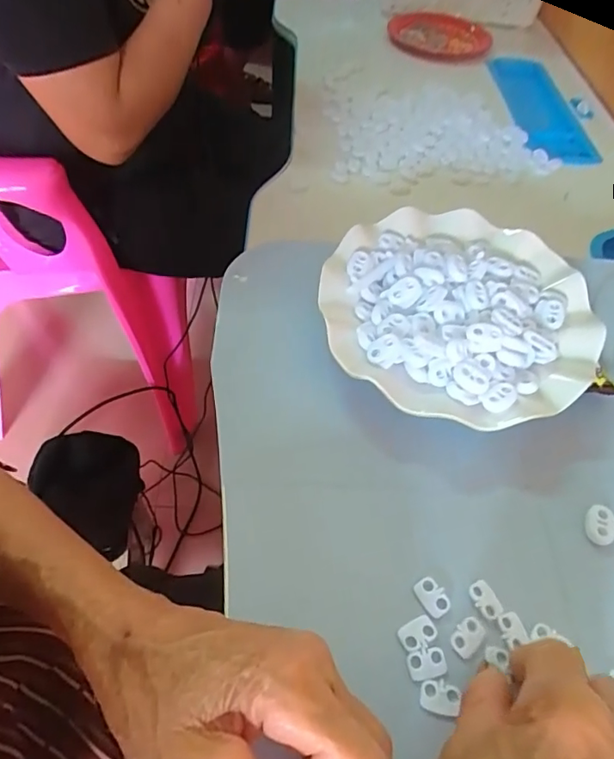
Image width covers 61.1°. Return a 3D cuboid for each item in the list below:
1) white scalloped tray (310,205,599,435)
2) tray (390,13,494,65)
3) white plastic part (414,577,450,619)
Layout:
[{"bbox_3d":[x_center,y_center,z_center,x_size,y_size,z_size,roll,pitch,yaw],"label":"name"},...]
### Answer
[{"bbox_3d":[0.101,-0.049,0.344,0.174,0.028,0.166,17,54,9],"label":"white scalloped tray"},{"bbox_3d":[0.196,-0.510,0.775,0.161,0.029,0.153,13,52,5],"label":"tray"},{"bbox_3d":[0.063,0.108,0.258,0.012,0.004,0.018,-23,58,-20],"label":"white plastic part"}]

